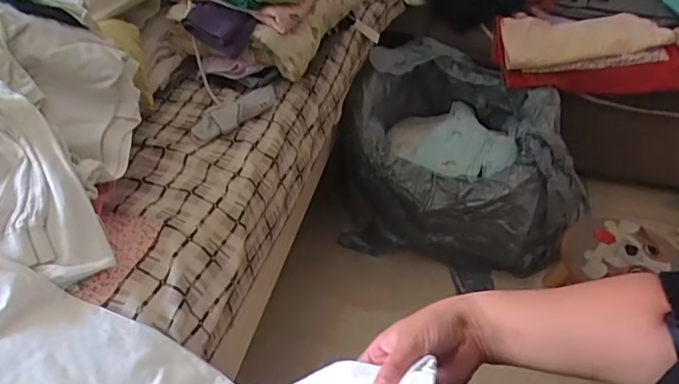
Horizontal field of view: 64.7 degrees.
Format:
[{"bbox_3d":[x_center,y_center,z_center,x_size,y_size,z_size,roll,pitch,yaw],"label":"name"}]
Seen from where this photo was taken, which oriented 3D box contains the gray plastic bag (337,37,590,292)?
[{"bbox_3d":[0.325,-0.078,1.361,0.558,0.393,0.430,17,42,14],"label":"gray plastic bag"}]

